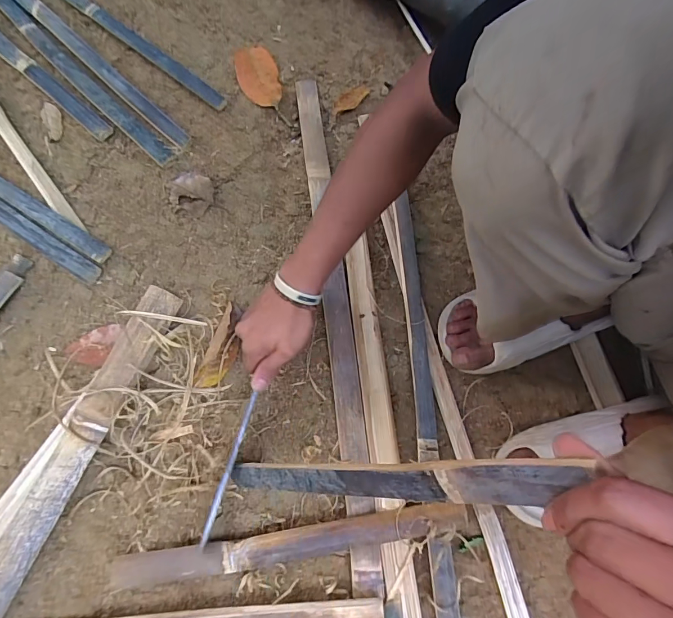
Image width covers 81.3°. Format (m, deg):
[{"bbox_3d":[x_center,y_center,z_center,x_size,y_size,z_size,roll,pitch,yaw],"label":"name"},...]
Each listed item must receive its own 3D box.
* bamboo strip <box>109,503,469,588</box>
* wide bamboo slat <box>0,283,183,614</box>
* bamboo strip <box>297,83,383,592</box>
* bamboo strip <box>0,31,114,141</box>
[{"bbox_3d":[-0.050,0.264,0.442,0.392,0.017,0.031,-8,72,-2],"label":"bamboo strip"},{"bbox_3d":[-0.373,0.310,0.418,0.051,0.015,0.758,22,74,6],"label":"wide bamboo slat"},{"bbox_3d":[-0.002,-0.021,0.533,0.039,0.017,0.717,-6,74,-5],"label":"bamboo strip"},{"bbox_3d":[-0.764,-0.611,0.730,1.040,0.024,0.036,40,77,12],"label":"bamboo strip"}]

